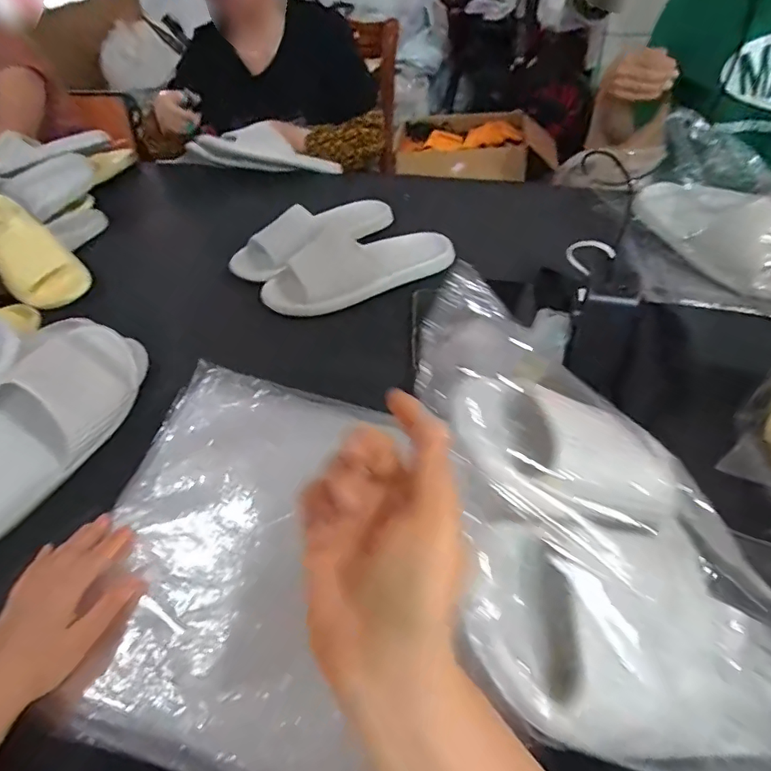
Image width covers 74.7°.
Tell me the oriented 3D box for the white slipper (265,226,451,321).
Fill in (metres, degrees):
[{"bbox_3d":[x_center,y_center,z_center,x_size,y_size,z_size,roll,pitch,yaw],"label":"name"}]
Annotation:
[{"bbox_3d":[-0.038,-0.172,0.723,0.272,0.057,0.101,-17,46,-9],"label":"white slipper"}]

